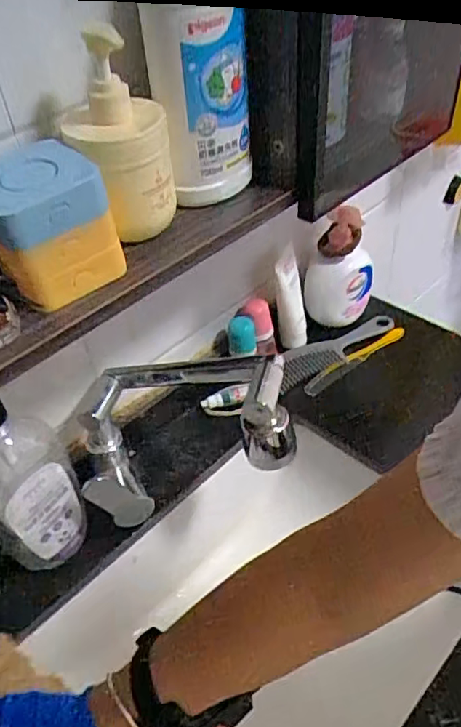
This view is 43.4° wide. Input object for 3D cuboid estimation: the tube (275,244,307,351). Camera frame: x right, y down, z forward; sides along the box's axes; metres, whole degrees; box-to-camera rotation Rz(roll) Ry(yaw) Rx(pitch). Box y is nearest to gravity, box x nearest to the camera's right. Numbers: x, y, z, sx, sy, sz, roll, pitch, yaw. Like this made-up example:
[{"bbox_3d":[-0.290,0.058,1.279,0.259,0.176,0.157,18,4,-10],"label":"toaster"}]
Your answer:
[{"bbox_3d":[0.078,-0.084,0.768,0.040,0.142,0.032,-18,46,-11],"label":"tube"}]

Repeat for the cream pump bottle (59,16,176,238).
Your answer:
[{"bbox_3d":[-0.081,-0.164,0.447,0.079,0.118,0.065,-32,50,-23],"label":"cream pump bottle"}]

